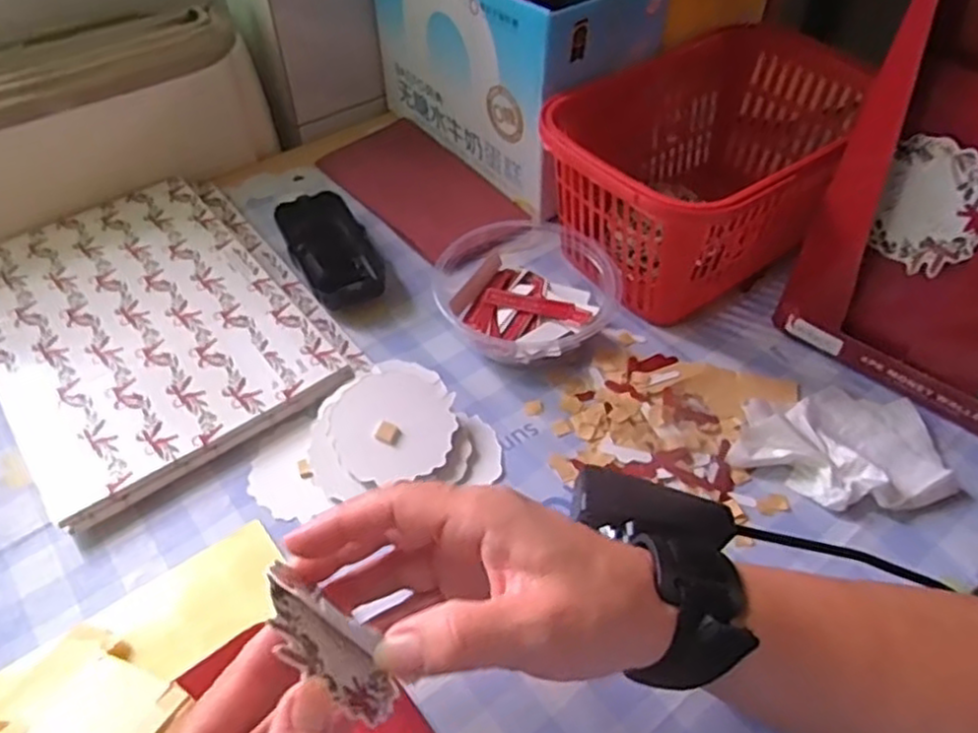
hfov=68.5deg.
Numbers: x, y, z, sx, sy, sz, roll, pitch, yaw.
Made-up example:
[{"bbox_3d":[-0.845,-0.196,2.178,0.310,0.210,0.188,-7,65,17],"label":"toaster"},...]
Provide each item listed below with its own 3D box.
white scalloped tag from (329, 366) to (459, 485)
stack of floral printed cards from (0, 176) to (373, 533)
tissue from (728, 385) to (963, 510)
[{"bbox_3d":[-0.054,0.033,0.408,0.067,0.005,0.065,-13,67,-11],"label":"white scalloped tag"},{"bbox_3d":[-0.224,-0.034,0.477,0.192,0.017,0.261,-29,55,-24],"label":"stack of floral printed cards"},{"bbox_3d":[0.199,0.047,0.404,0.113,0.019,0.082,-14,50,-13],"label":"tissue"}]

